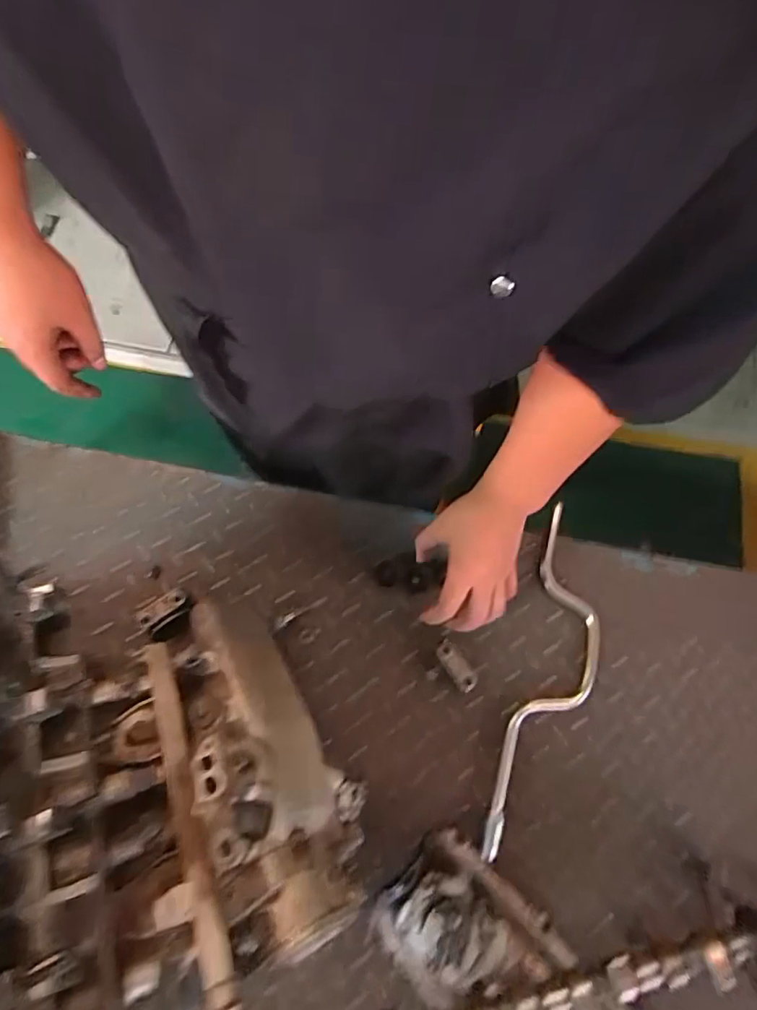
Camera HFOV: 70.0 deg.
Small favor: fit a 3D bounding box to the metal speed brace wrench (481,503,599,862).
[{"bbox_3d":[0.207,0.201,0.633,0.086,0.021,0.400,16,74,4],"label":"metal speed brace wrench"}]

